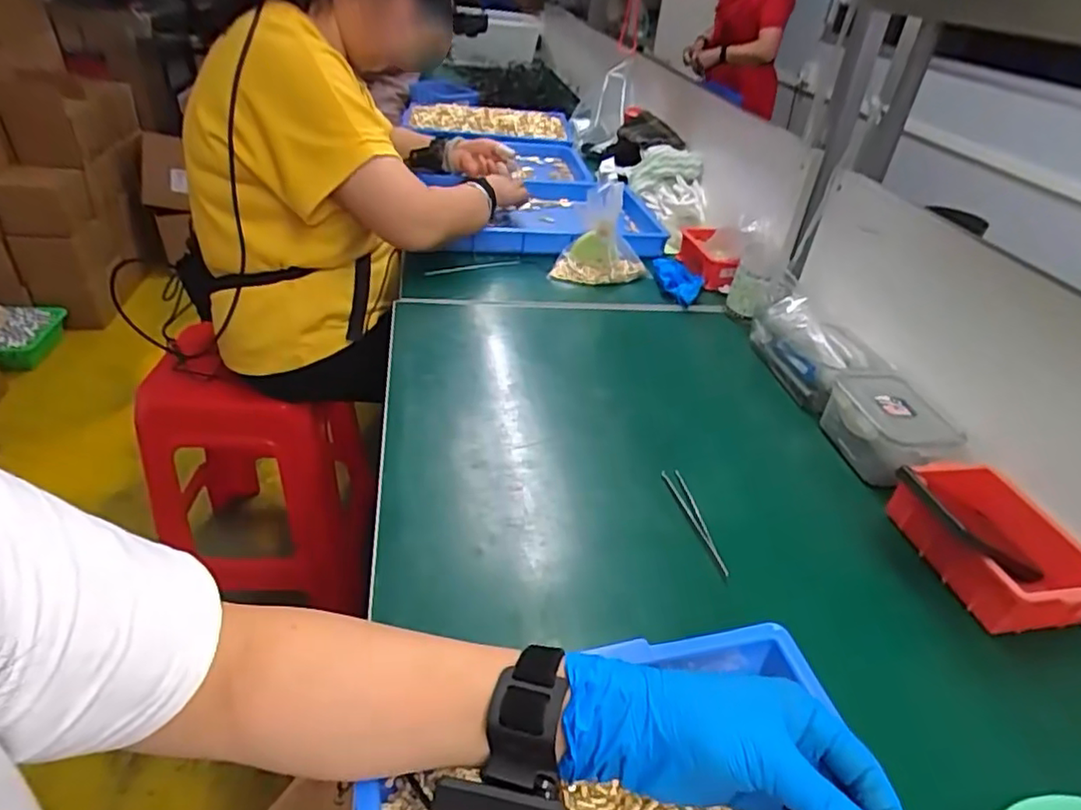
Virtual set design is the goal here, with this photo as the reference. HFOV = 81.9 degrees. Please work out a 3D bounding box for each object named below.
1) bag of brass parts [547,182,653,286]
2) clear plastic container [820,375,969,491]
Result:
[{"bbox_3d":[0.093,-0.262,0.972,0.153,0.128,0.096,1,36,-7],"label":"bag of brass parts"},{"bbox_3d":[0.365,0.027,0.657,0.091,0.063,0.128,-6,38,-16],"label":"clear plastic container"}]

